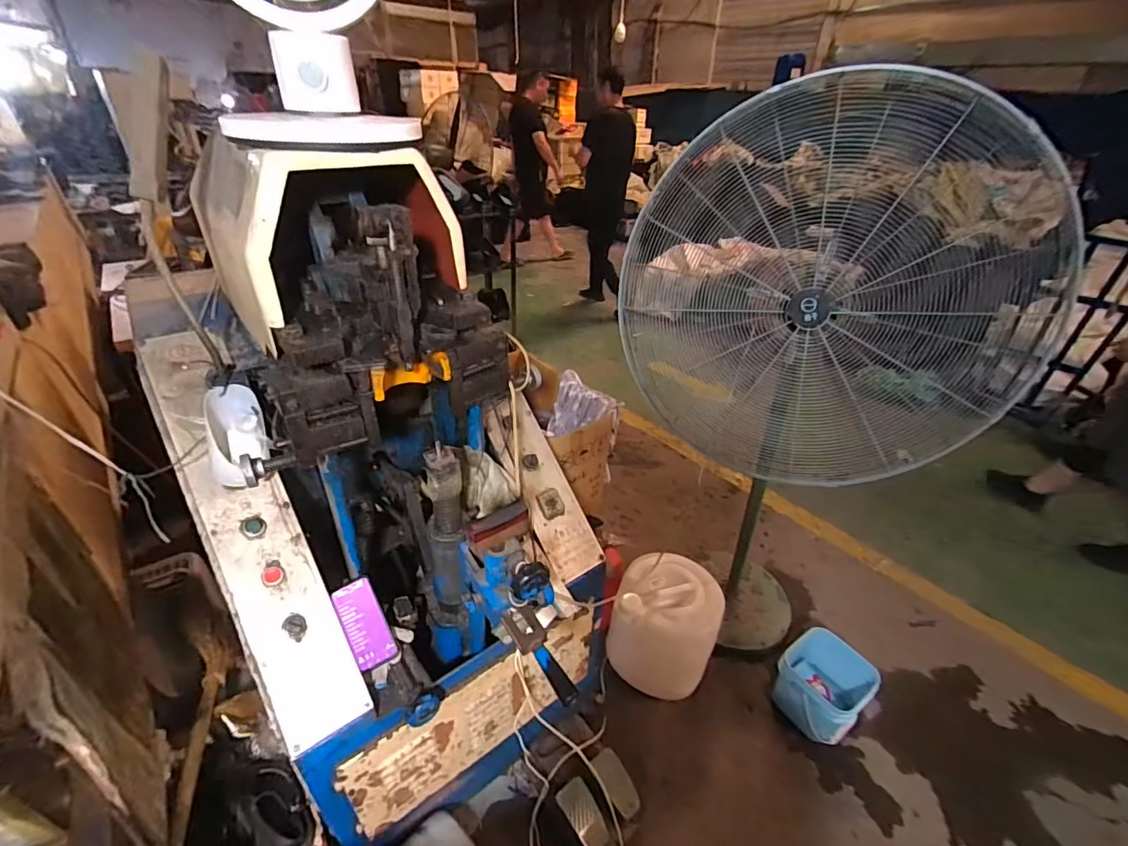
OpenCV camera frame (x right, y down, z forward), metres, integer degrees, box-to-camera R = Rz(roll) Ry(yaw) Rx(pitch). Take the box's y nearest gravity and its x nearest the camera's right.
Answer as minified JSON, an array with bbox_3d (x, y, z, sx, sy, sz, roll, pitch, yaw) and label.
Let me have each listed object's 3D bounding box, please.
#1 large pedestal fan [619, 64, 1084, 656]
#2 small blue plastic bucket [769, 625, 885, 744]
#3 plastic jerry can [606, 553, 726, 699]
[{"bbox_3d":[0.539,0.030,1.280,0.664,1.482,0.464,21,38,27],"label":"large pedestal fan"},{"bbox_3d":[0.752,0.773,1.465,0.233,0.184,0.229,-20,39,-29],"label":"small blue plastic bucket"},{"bbox_3d":[0.303,0.610,1.489,0.294,0.362,0.261,15,35,20],"label":"plastic jerry can"}]

